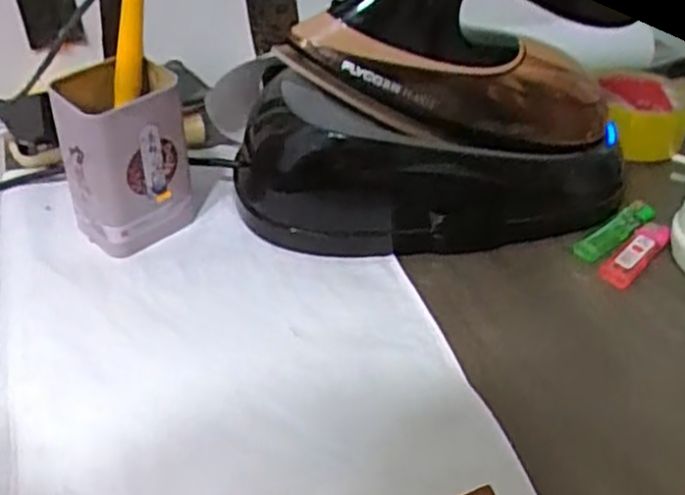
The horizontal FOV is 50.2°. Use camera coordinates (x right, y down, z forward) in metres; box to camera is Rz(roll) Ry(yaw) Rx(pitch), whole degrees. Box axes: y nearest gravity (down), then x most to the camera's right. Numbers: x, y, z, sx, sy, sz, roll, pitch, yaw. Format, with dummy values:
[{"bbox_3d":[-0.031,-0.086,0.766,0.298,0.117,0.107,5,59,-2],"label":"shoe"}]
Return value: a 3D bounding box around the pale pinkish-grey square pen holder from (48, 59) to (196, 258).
[{"bbox_3d":[-0.145,-0.067,0.489,0.084,0.132,0.071,-10,42,-18],"label":"pale pinkish-grey square pen holder"}]

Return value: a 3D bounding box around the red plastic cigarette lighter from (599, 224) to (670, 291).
[{"bbox_3d":[0.211,0.004,0.525,0.021,0.016,0.078,35,48,30],"label":"red plastic cigarette lighter"}]

